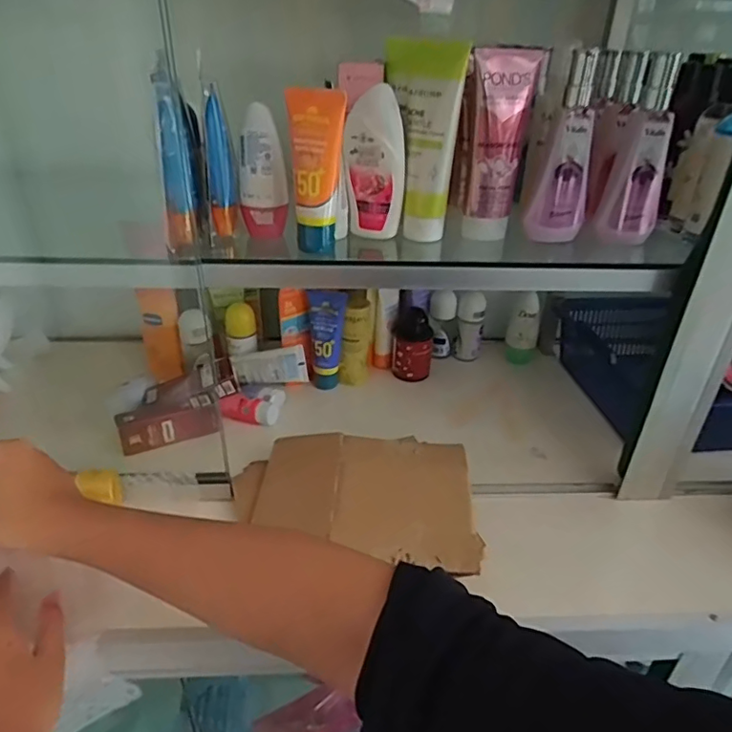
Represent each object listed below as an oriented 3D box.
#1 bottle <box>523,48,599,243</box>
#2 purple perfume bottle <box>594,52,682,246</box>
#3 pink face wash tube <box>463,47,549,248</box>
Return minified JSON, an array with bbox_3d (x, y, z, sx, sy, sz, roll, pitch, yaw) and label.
[{"bbox_3d":[0.181,-0.188,0.498,0.046,0.153,0.024,19,36,23],"label":"bottle"},{"bbox_3d":[0.247,-0.191,0.503,0.050,0.151,0.040,14,34,16],"label":"purple perfume bottle"},{"bbox_3d":[0.116,-0.196,0.505,0.056,0.153,0.039,10,33,11],"label":"pink face wash tube"}]

